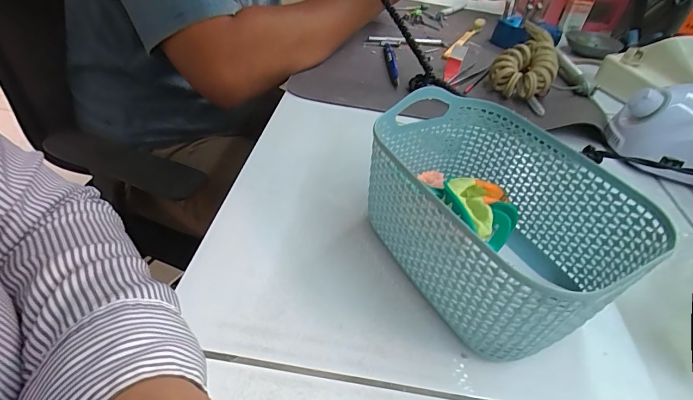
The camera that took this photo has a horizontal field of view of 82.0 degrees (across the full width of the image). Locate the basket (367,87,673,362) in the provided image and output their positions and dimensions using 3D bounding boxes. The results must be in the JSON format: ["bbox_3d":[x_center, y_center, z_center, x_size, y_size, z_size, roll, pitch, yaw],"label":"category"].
[{"bbox_3d":[0.090,0.012,0.264,0.117,0.086,0.160,-17,46,-26],"label":"basket"}]

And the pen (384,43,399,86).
[{"bbox_3d":[0.061,-0.182,0.529,0.015,0.010,0.134,4,42,-4],"label":"pen"}]

